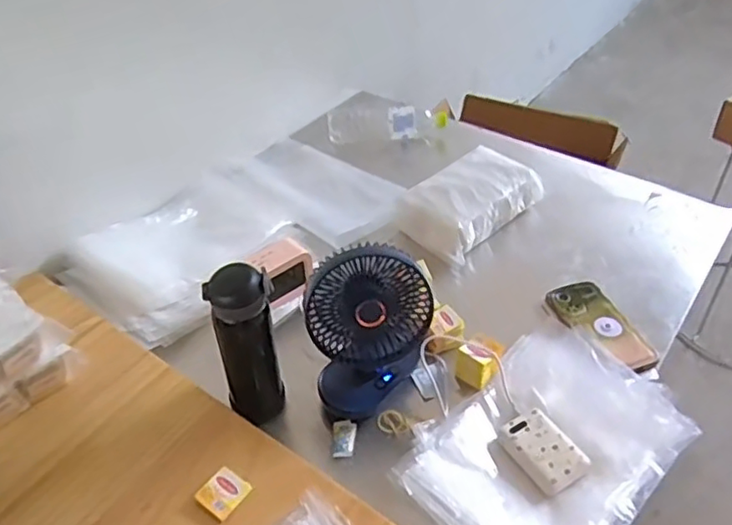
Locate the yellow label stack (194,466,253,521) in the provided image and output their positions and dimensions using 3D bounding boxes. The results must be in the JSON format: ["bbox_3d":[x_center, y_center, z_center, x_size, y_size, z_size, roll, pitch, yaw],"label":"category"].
[{"bbox_3d":[-0.148,0.239,0.659,0.044,0.005,0.046,26,49,29],"label":"yellow label stack"}]

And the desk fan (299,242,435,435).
[{"bbox_3d":[0.000,0.074,0.757,0.140,0.187,0.085,-22,45,-20],"label":"desk fan"}]

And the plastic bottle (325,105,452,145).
[{"bbox_3d":[0.045,-0.274,1.262,0.234,0.077,0.081,0,42,4],"label":"plastic bottle"}]

